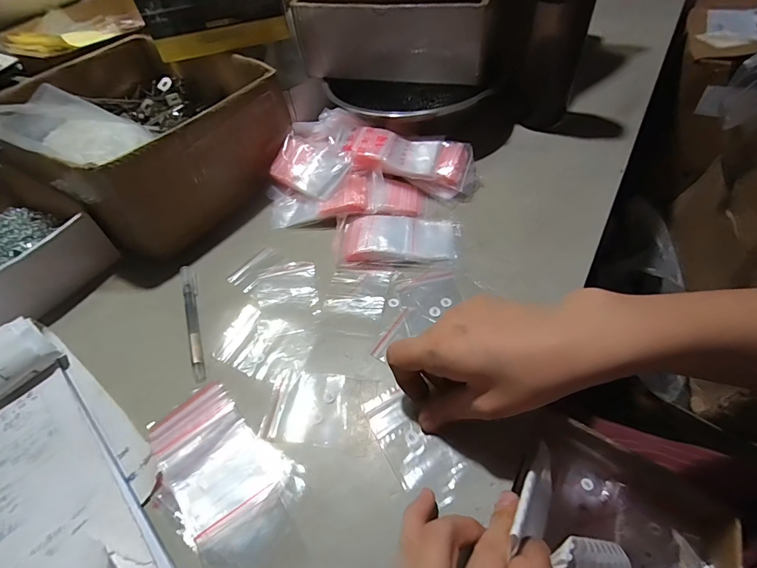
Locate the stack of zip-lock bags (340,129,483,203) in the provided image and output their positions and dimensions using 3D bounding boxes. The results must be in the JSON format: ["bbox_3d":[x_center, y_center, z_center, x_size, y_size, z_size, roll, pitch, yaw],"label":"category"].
[{"bbox_3d":[0.042,-0.150,0.473,0.166,0.035,0.074,19,54,3],"label":"stack of zip-lock bags"}]

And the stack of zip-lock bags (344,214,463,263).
[{"bbox_3d":[0.024,-0.051,0.417,0.122,0.015,0.063,-2,51,4],"label":"stack of zip-lock bags"}]

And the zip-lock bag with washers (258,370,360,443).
[{"bbox_3d":[-0.053,0.097,0.310,0.070,0.004,0.057,1,51,6],"label":"zip-lock bag with washers"}]

